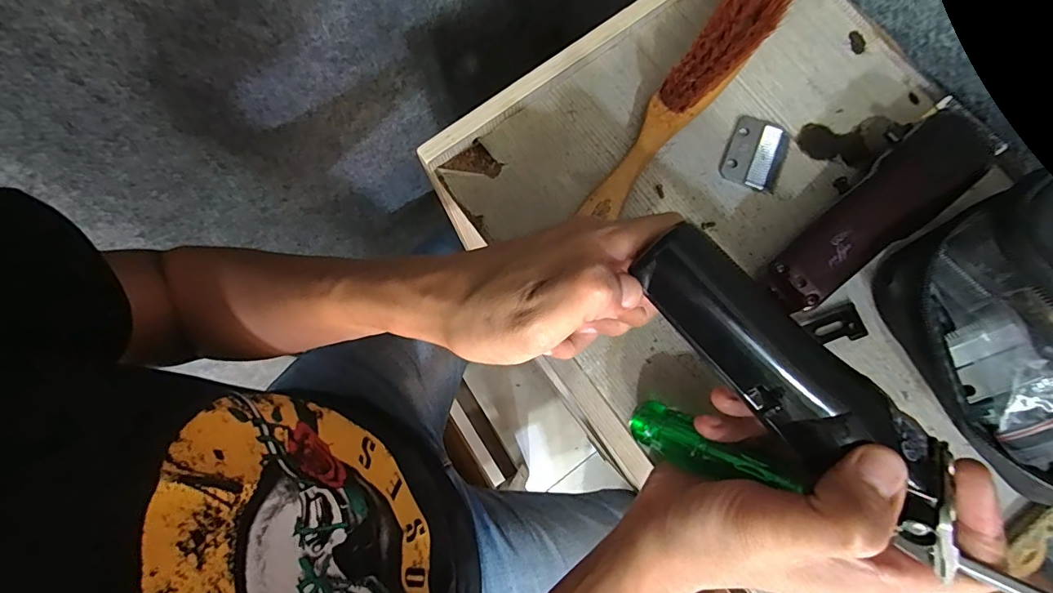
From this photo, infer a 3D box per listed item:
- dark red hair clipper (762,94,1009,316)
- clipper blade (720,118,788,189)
[{"bbox_3d":[0.203,-0.050,0.282,0.157,0.042,0.042,-39,82,-6],"label":"dark red hair clipper"},{"bbox_3d":[0.150,-0.094,0.310,0.035,0.005,0.045,25,81,5],"label":"clipper blade"}]

